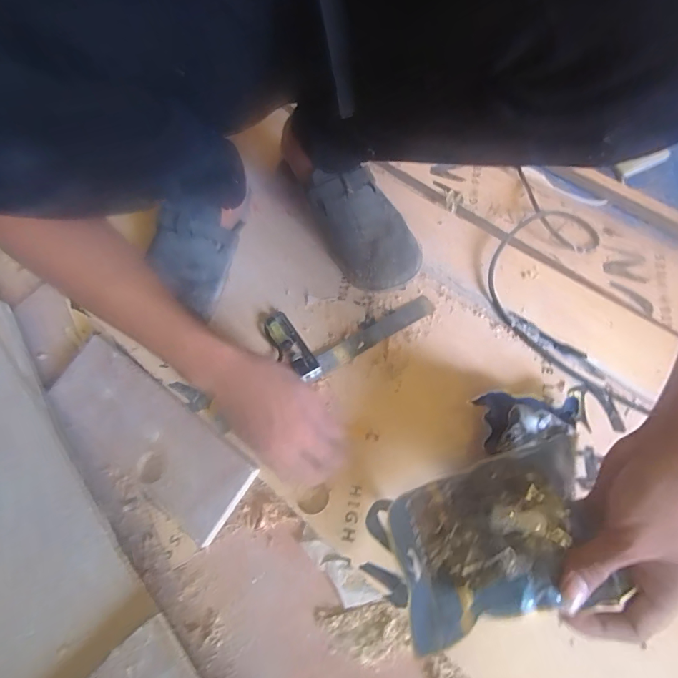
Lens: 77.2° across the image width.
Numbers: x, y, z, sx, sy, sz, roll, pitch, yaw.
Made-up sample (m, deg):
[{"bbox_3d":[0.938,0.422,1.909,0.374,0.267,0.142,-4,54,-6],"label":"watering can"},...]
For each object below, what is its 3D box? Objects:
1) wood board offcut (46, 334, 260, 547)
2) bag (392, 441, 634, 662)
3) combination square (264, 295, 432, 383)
[{"bbox_3d":[-0.225,0.107,0.479,0.280,0.017,0.111,33,84,19],"label":"wood board offcut"},{"bbox_3d":[0.124,0.161,0.347,0.172,0.031,0.122,-33,36,19],"label":"bag"},{"bbox_3d":[0.011,-0.027,0.544,0.229,0.013,0.099,-29,63,-12],"label":"combination square"}]

